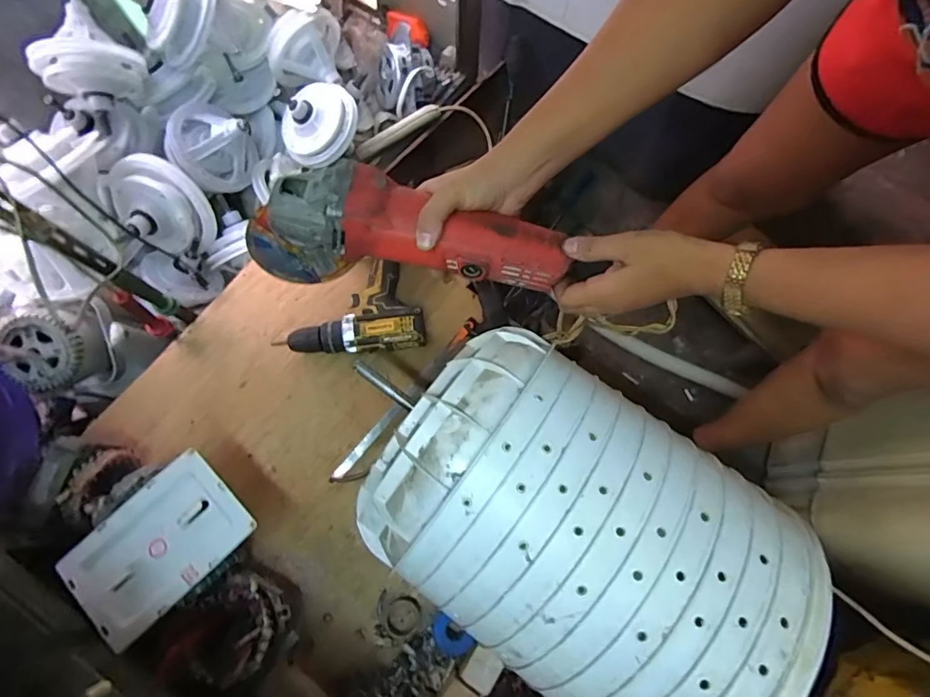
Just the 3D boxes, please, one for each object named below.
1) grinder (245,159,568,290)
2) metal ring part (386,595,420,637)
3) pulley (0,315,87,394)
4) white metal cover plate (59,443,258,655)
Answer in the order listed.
[{"bbox_3d":[-0.053,-0.099,0.425,0.276,0.076,0.080,6,75,-2],"label":"grinder"},{"bbox_3d":[-0.081,0.348,0.641,0.045,0.005,0.051,26,77,6],"label":"metal ring part"},{"bbox_3d":[-0.589,0.007,0.687,0.092,0.030,0.105,-15,100,-23],"label":"pulley"},{"bbox_3d":[-0.354,0.227,0.569,0.185,0.019,0.126,-43,79,-10],"label":"white metal cover plate"}]

